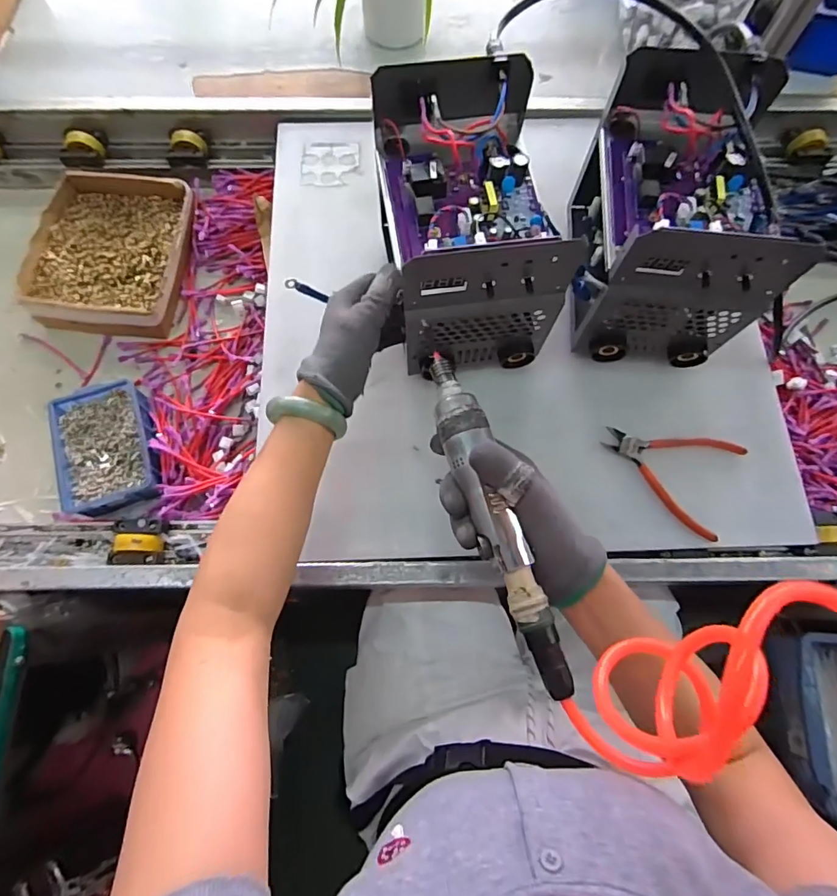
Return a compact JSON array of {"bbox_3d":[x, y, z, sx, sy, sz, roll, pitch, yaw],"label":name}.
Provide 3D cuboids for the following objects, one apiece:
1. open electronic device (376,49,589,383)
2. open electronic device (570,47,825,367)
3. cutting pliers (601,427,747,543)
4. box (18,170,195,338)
[{"bbox_3d":[0.046,-0.217,0.485,0.153,0.161,0.221,-5,73,-2],"label":"open electronic device"},{"bbox_3d":[0.256,-0.226,0.506,0.154,0.188,0.229,6,73,1],"label":"open electronic device"},{"bbox_3d":[0.268,0.019,0.528,0.139,0.015,0.110,28,75,8],"label":"cutting pliers"},{"bbox_3d":[-0.418,-0.268,0.670,0.206,0.046,0.224,8,73,2],"label":"box"}]

